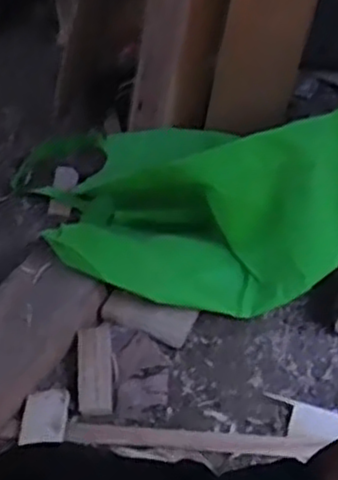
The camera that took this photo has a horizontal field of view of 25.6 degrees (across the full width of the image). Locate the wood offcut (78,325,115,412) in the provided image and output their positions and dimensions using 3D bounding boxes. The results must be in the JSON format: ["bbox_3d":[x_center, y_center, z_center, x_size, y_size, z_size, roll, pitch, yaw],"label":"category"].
[{"bbox_3d":[-0.098,0.167,0.986,0.045,0.014,0.127,-3,48,-6],"label":"wood offcut"}]

